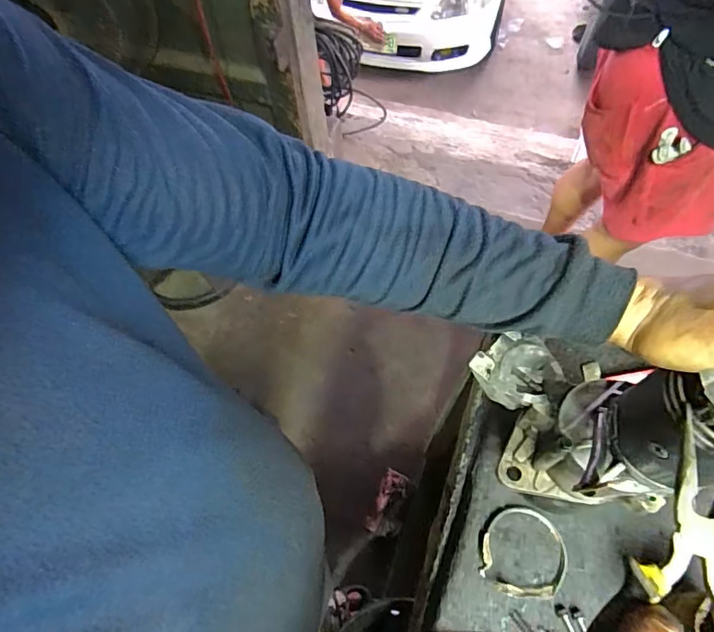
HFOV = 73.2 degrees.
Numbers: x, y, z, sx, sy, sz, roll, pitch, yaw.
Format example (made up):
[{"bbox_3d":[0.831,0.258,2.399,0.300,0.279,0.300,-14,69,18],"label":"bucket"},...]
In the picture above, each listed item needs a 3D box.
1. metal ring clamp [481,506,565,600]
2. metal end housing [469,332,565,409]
[{"bbox_3d":[0.179,0.252,0.514,0.089,0.013,0.088,-1,62,2],"label":"metal ring clamp"},{"bbox_3d":[0.146,0.055,0.438,0.066,0.033,0.067,-1,62,2],"label":"metal end housing"}]

